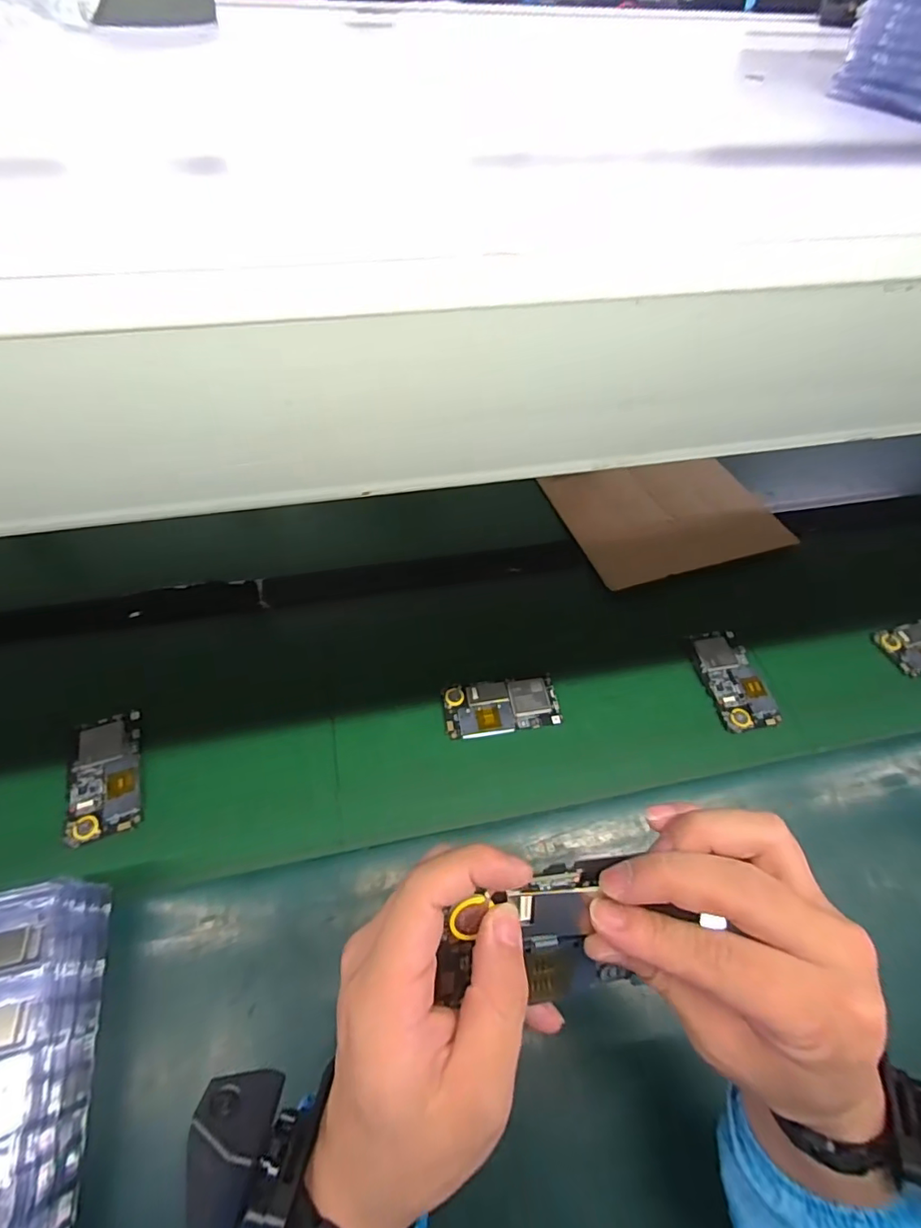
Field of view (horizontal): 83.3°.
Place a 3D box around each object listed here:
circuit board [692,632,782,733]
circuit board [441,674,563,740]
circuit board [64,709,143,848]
[{"bbox_3d":[0.315,0.074,0.598,0.062,0.006,0.123,-7,54,-6],"label":"circuit board"},{"bbox_3d":[0.045,0.101,0.567,0.125,0.006,0.061,-8,54,-7],"label":"circuit board"},{"bbox_3d":[-0.349,0.158,0.510,0.063,0.011,0.121,-17,56,-13],"label":"circuit board"}]

